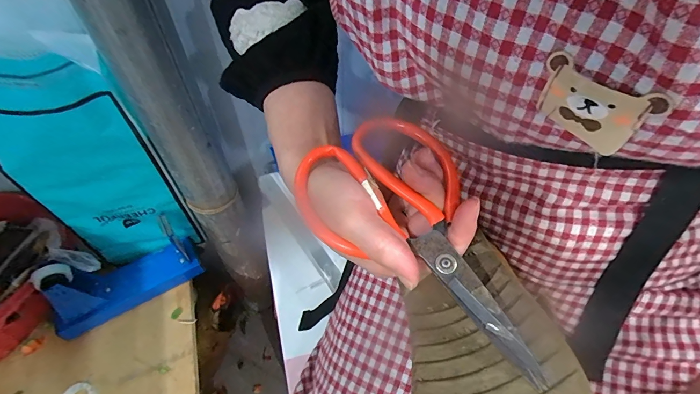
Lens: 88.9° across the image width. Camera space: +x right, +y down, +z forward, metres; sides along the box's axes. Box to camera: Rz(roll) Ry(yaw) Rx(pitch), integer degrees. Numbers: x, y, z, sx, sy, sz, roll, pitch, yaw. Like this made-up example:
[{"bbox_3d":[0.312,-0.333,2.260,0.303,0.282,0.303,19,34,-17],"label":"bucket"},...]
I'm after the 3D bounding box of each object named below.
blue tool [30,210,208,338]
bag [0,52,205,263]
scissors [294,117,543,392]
[{"bbox_3d":[-0.333,0.111,0.516,0.198,0.133,0.066,-26,57,-19],"label":"blue tool"},{"bbox_3d":[-0.322,-0.030,0.463,0.154,0.317,0.071,-14,57,-13],"label":"bag"},{"bbox_3d":[0.044,0.023,0.212,0.099,0.022,0.175,-30,64,-19],"label":"scissors"}]

